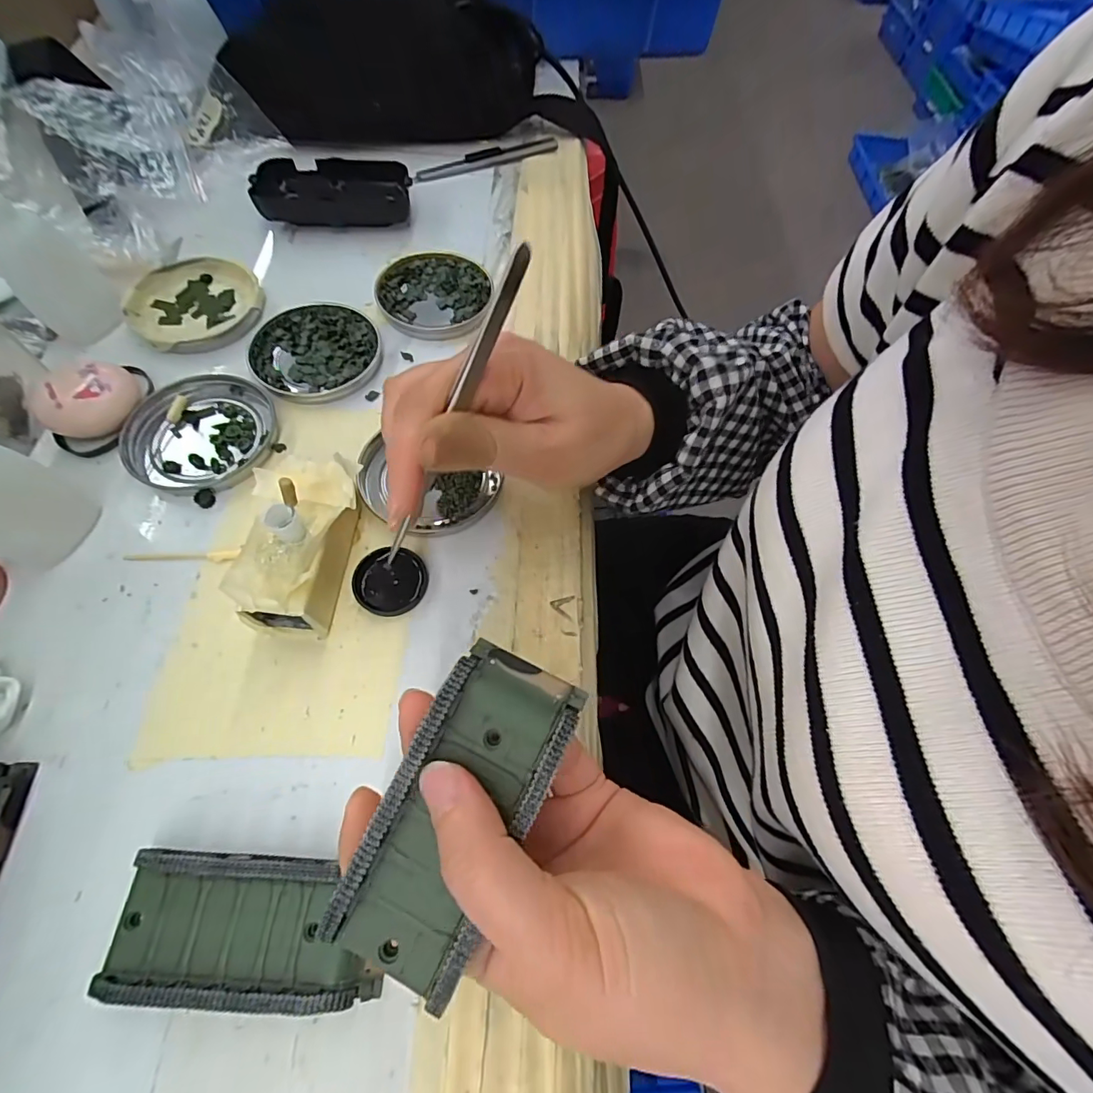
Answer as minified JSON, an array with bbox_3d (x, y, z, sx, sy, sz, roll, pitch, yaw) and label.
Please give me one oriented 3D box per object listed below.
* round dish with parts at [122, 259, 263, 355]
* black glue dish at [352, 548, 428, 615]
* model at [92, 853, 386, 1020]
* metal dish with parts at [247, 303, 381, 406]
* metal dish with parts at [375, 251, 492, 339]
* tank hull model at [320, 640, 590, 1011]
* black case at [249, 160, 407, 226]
[{"bbox_3d":[-0.232,-0.161,0.327,0.079,0.012,0.077,1,64,-3],"label":"round dish with parts"},{"bbox_3d":[-0.080,0.018,0.252,0.035,0.007,0.034,1,64,-3],"label":"black glue dish"},{"bbox_3d":[-0.109,0.140,0.184,0.095,0.018,0.045,4,64,-1],"label":"model"},{"bbox_3d":[-0.146,-0.124,0.315,0.078,0.008,0.075,1,64,-3],"label":"metal dish with parts"},{"bbox_3d":[-0.078,-0.175,0.344,0.079,0.010,0.075,1,64,-3],"label":"metal dish with parts"},{"bbox_3d":[-0.024,0.082,0.153,0.042,0.017,0.097,20,76,7],"label":"tank hull model"},{"bbox_3d":[-0.160,-0.267,0.374,0.109,0.026,0.044,-4,65,-5],"label":"black case"}]

